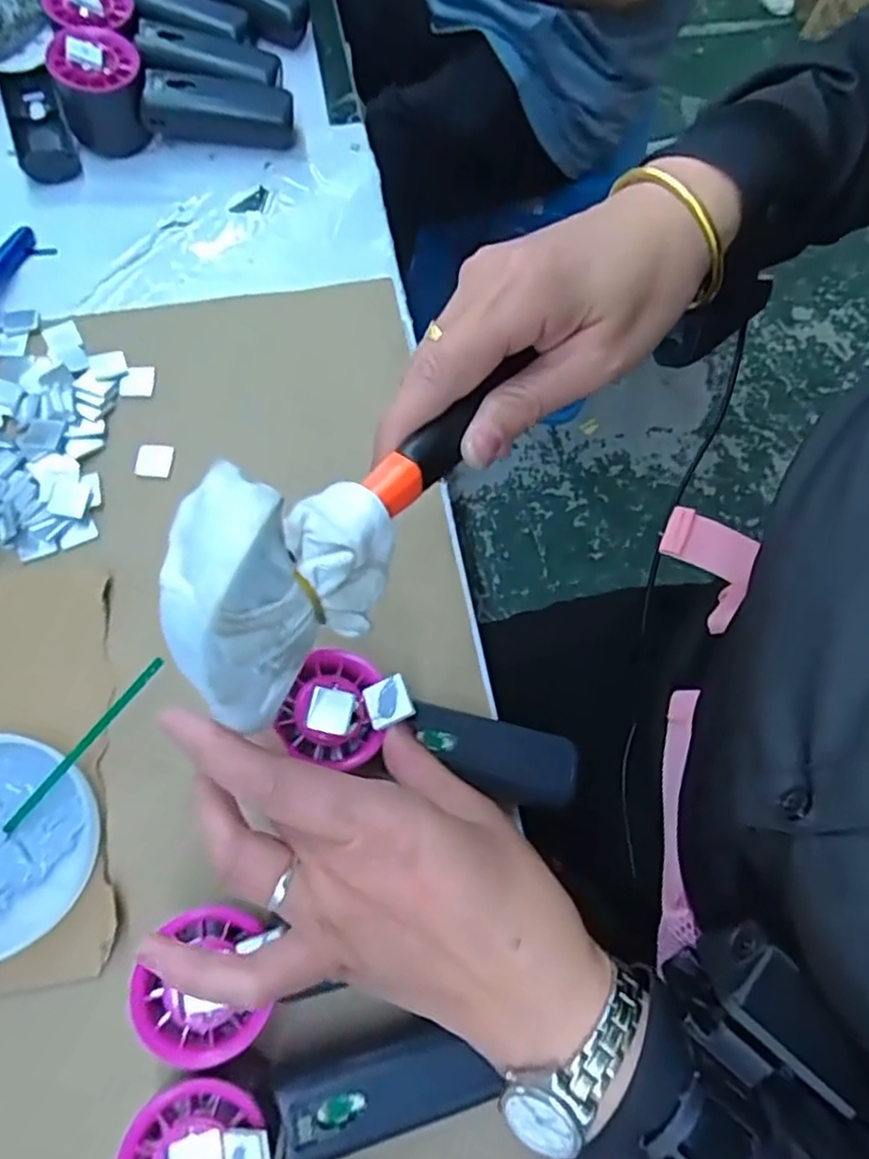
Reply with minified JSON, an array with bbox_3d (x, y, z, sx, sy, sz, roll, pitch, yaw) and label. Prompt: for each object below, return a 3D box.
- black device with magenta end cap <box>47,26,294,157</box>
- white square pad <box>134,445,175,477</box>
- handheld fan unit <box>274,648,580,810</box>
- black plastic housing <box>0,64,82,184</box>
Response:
[{"bbox_3d":[-0.182,-0.337,0.486,0.156,0.061,0.051,-2,68,-16],"label":"black device with magenta end cap"},{"bbox_3d":[-0.168,-0.072,0.408,0.020,0.004,0.020,5,71,-1],"label":"white square pad"},{"bbox_3d":[0.001,0.075,0.329,0.142,0.029,0.047,21,69,-16],"label":"handheld fan unit"},{"bbox_3d":[-0.285,-0.331,0.492,0.039,0.017,0.119,-19,73,-9],"label":"black plastic housing"}]

